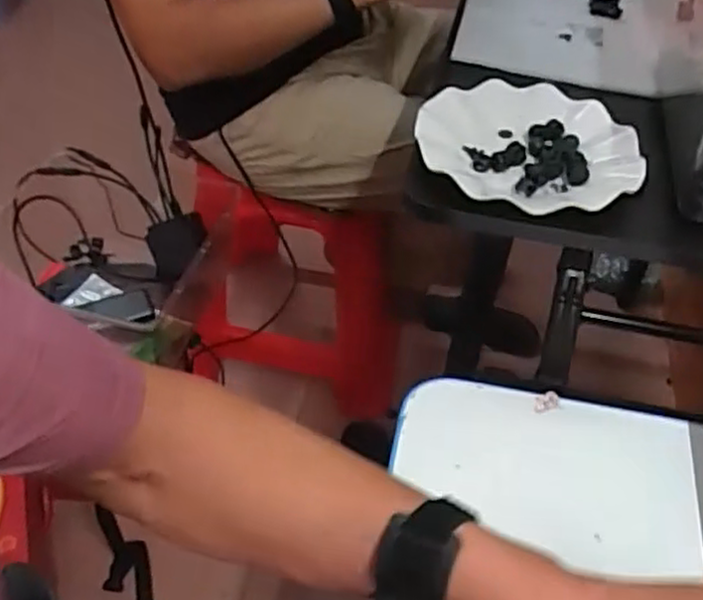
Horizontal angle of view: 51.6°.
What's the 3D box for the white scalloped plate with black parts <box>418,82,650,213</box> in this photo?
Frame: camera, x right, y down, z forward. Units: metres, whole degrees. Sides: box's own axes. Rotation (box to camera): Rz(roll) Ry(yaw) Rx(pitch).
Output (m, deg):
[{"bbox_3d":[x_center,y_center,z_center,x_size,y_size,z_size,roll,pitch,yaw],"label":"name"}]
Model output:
[{"bbox_3d":[0.150,-0.131,0.613,0.173,0.027,0.182,1,45,-1],"label":"white scalloped plate with black parts"}]

